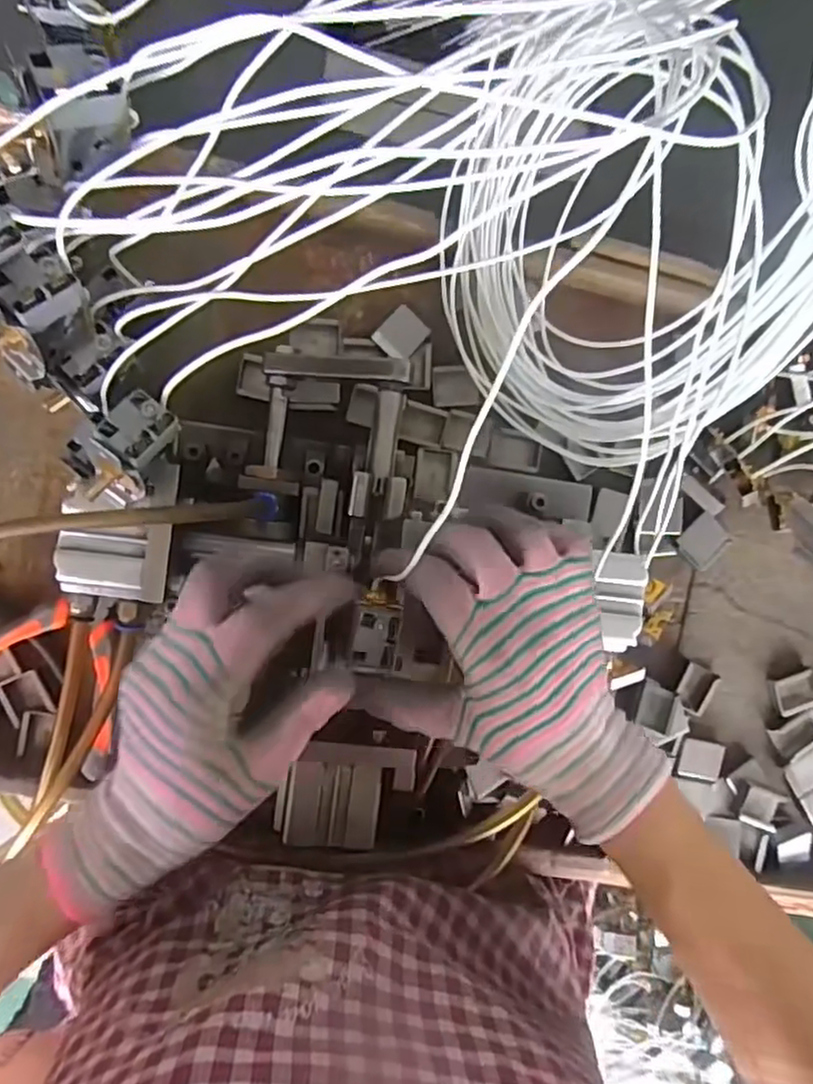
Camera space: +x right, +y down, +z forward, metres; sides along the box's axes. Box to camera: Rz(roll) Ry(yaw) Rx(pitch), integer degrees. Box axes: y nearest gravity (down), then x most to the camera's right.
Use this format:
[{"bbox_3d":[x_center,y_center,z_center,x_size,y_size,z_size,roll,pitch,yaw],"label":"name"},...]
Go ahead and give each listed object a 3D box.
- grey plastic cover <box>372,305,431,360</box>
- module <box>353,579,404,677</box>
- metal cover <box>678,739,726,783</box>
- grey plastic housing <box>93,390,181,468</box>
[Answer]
[{"bbox_3d":[-0.003,-0.132,0.426,0.026,0.006,0.031,43,85,-7],"label":"grey plastic cover"},{"bbox_3d":[-0.014,0.043,0.337,0.024,0.010,0.045,2,89,-8],"label":"module"},{"bbox_3d":[0.206,0.154,0.470,0.031,0.005,0.027,13,89,-8],"label":"metal cover"},{"bbox_3d":[-0.120,-0.049,0.299,0.025,0.016,0.030,43,67,-14],"label":"grey plastic housing"}]

